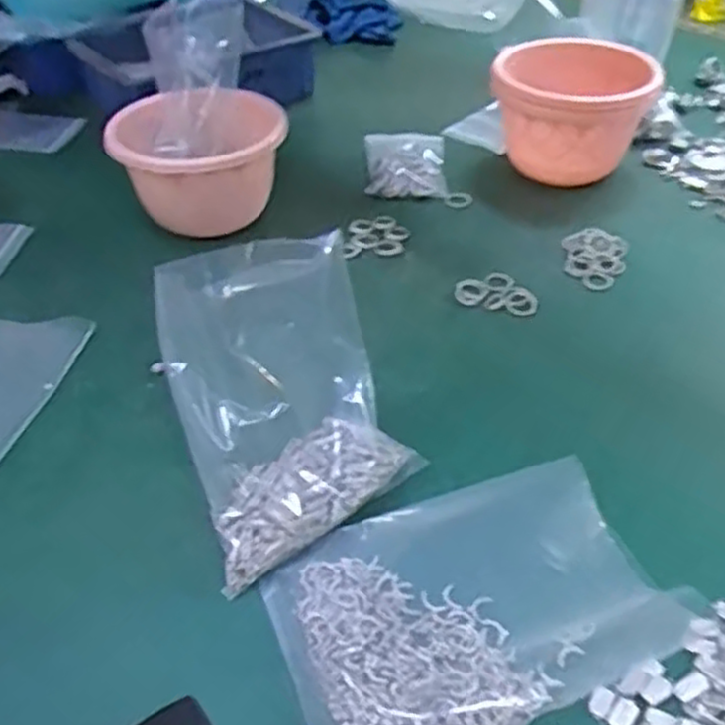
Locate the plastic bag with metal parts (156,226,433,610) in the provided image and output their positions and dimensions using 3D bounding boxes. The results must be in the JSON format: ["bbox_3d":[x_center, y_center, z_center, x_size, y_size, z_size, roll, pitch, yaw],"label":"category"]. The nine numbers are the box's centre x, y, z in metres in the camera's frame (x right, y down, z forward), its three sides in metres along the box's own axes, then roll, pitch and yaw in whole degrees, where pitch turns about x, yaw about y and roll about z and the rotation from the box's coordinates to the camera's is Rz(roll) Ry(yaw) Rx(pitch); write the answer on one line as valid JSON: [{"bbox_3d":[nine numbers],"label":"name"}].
[{"bbox_3d":[-0.039,0.021,0.435,0.128,0.070,0.171,-17,88,-25],"label":"plastic bag with metal parts"}]

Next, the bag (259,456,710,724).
[{"bbox_3d":[0.056,0.123,0.397,0.195,0.017,0.127,-15,43,-16],"label":"bag"}]

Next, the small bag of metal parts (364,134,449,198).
[{"bbox_3d":[0.042,-0.197,0.756,0.075,0.024,0.105,0,41,1],"label":"small bag of metal parts"}]

